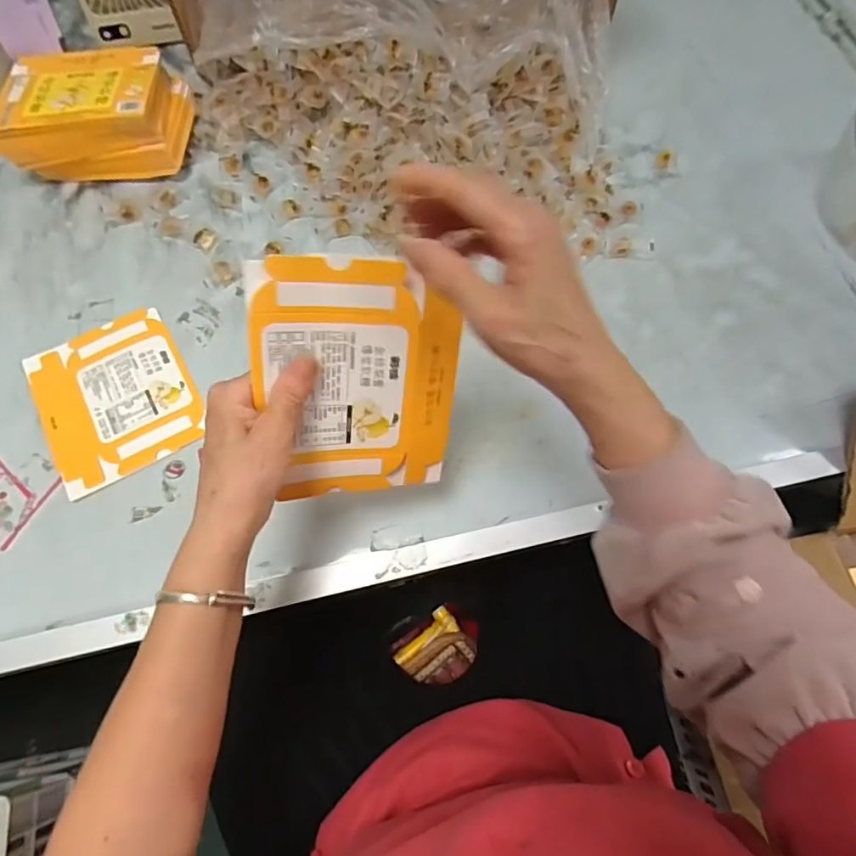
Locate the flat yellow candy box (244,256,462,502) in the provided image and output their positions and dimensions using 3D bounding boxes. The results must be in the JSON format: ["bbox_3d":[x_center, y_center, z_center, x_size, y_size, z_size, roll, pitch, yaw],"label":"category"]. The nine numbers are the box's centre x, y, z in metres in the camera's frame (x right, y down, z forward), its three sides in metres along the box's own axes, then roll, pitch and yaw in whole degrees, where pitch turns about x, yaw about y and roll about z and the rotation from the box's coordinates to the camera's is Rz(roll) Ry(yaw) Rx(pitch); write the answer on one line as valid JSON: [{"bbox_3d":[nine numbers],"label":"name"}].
[{"bbox_3d":[-0.045,-0.026,0.346,0.133,0.167,0.009,-4,32,-16],"label":"flat yellow candy box"}]

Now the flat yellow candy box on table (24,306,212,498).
[{"bbox_3d":[-0.308,-0.033,0.509,0.139,0.006,0.168,-29,71,-12],"label":"flat yellow candy box on table"}]

